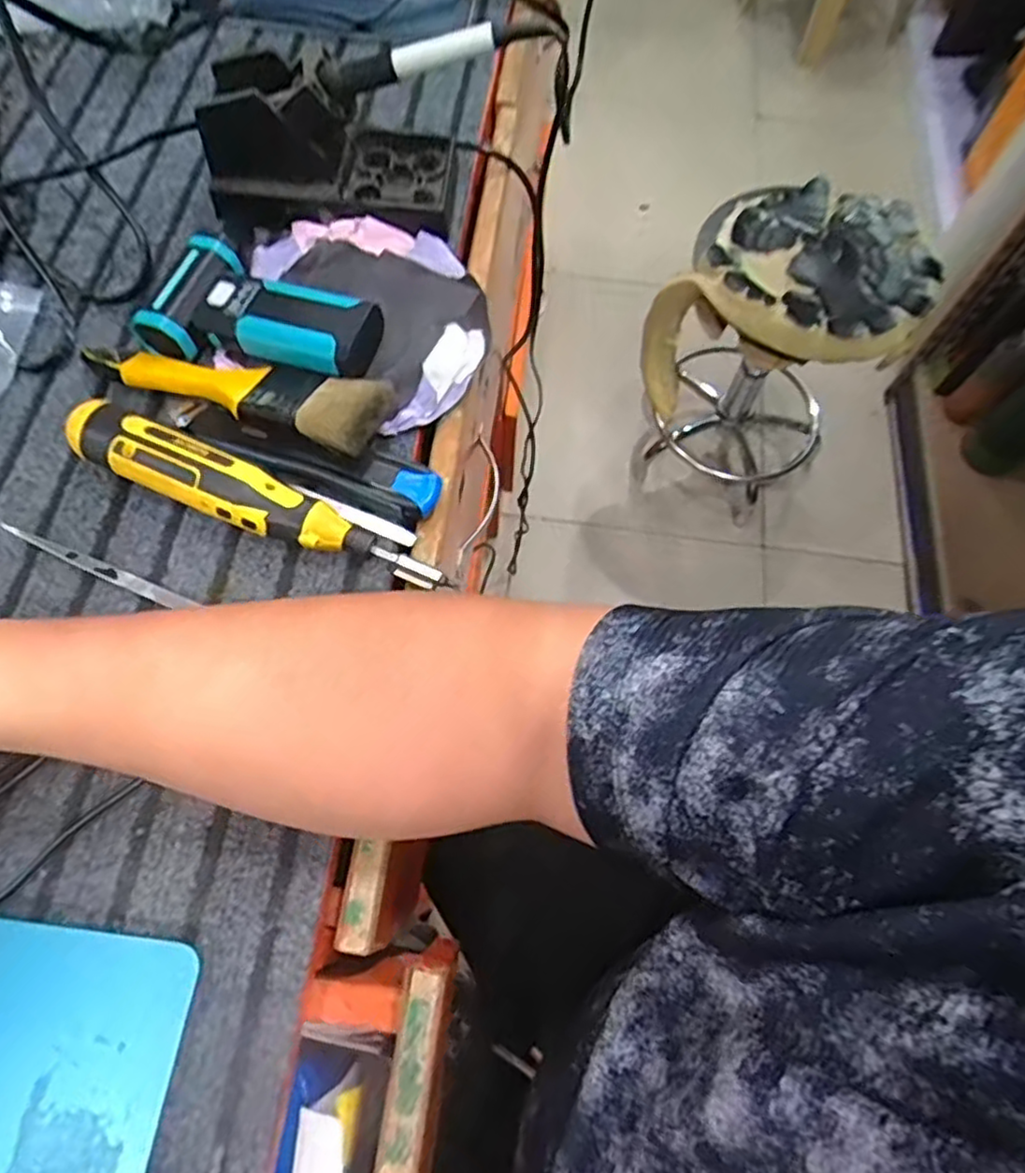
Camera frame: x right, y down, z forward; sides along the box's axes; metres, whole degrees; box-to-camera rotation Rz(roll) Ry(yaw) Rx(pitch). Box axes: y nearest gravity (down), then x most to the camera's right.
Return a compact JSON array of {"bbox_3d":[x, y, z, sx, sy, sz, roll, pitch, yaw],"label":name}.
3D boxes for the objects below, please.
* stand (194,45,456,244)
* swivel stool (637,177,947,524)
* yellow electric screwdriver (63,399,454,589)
[{"bbox_3d":[-0.121,-0.292,0.462,0.164,0.072,0.105,-9,68,-6],"label":"stand"},{"bbox_3d":[0.397,-0.358,1.100,0.304,0.406,0.307,0,67,-1],"label":"swivel stool"},{"bbox_3d":[-0.137,-0.045,0.378,0.209,0.038,0.035,22,68,7],"label":"yellow electric screwdriver"}]

